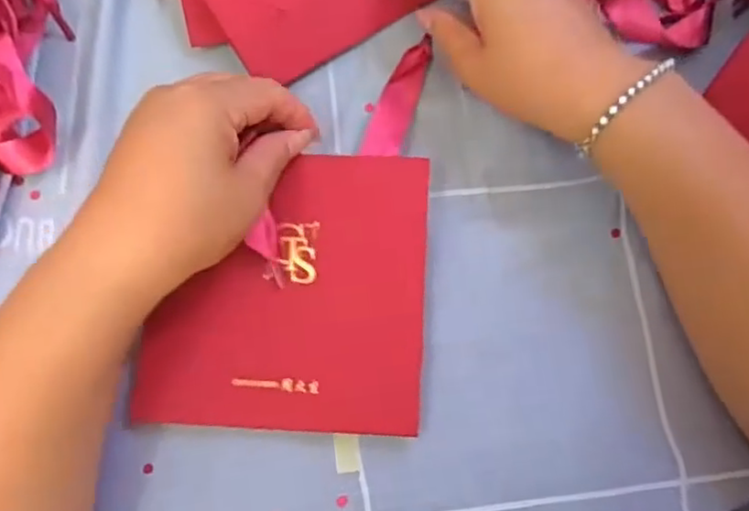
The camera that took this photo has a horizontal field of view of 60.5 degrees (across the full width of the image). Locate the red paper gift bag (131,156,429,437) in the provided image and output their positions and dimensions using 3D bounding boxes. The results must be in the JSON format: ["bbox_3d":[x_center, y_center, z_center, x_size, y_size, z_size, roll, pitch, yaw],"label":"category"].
[{"bbox_3d":[-0.044,0.017,0.323,0.138,0.007,0.137,3,82,-2],"label":"red paper gift bag"}]

